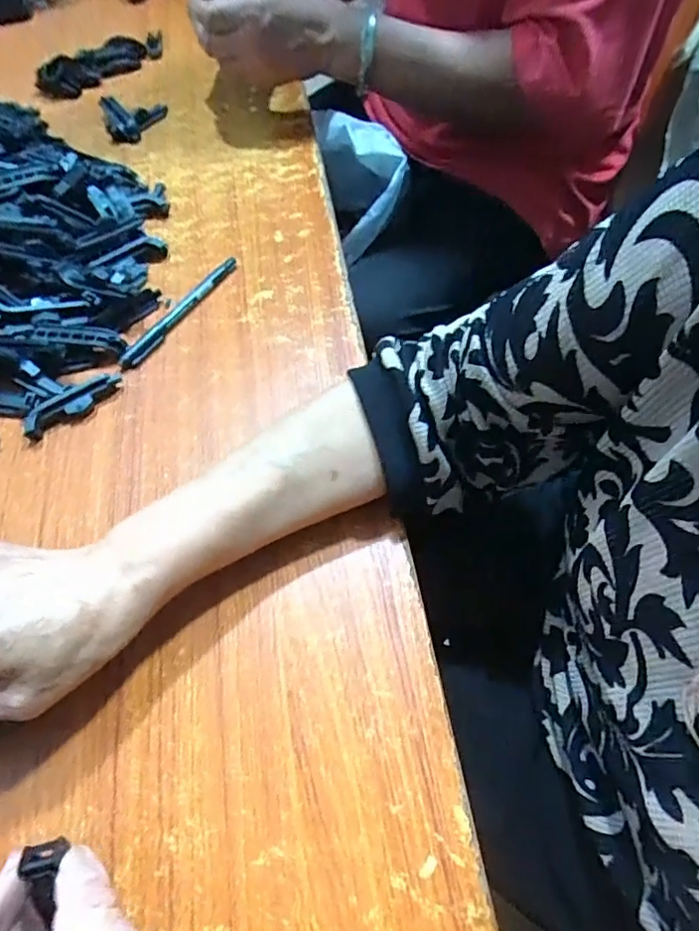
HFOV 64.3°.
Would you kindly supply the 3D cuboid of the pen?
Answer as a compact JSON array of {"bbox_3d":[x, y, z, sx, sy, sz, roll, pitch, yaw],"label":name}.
[{"bbox_3d":[-0.139,-0.128,0.457,0.014,0.009,0.134,27,65,17],"label":"pen"}]

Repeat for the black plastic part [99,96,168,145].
[{"bbox_3d":[-0.229,-0.373,0.595,0.064,0.017,0.075,-22,62,-9],"label":"black plastic part"}]

